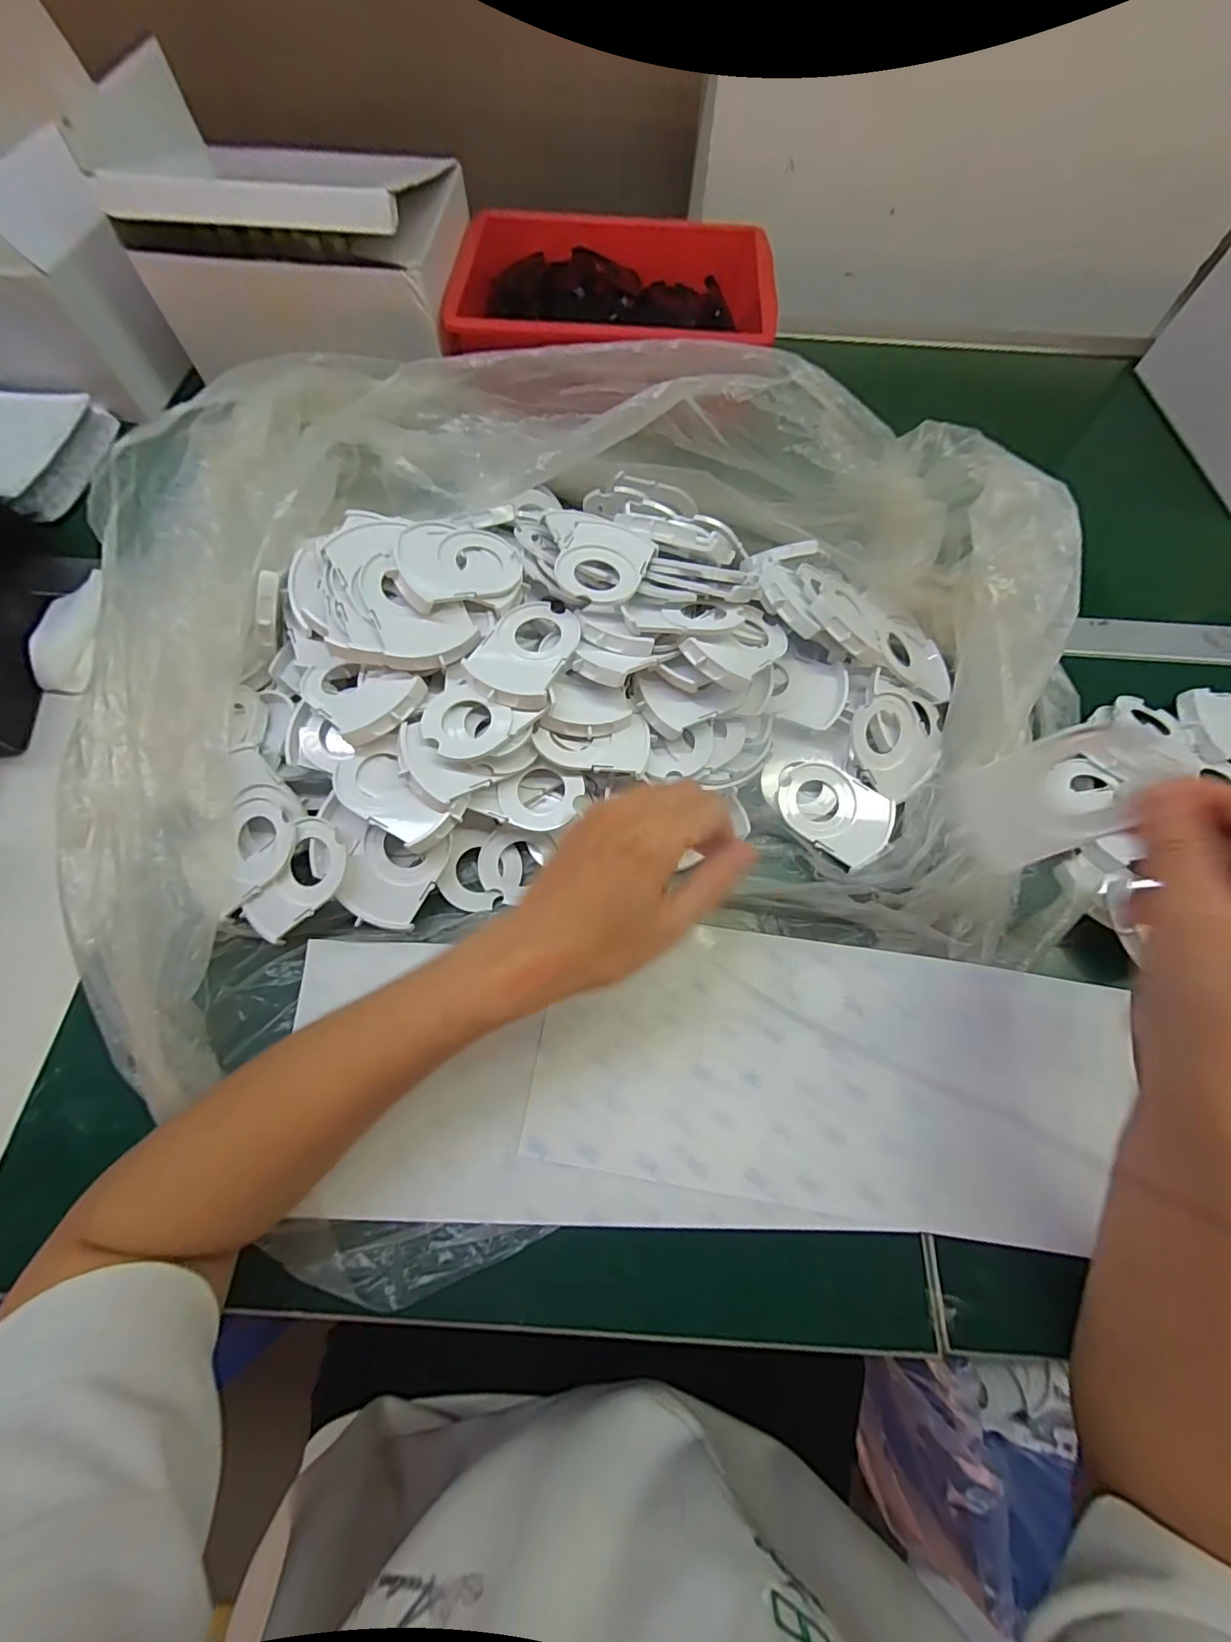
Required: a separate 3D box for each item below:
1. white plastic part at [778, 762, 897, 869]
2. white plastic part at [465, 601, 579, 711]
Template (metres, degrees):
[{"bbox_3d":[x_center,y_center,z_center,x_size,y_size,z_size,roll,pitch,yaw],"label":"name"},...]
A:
[{"bbox_3d":[0.147,-0.009,0.350,0.078,0.011,0.054,36,71,12],"label":"white plastic part"},{"bbox_3d":[-0.057,-0.108,0.327,0.056,0.007,0.078,21,68,7],"label":"white plastic part"}]

